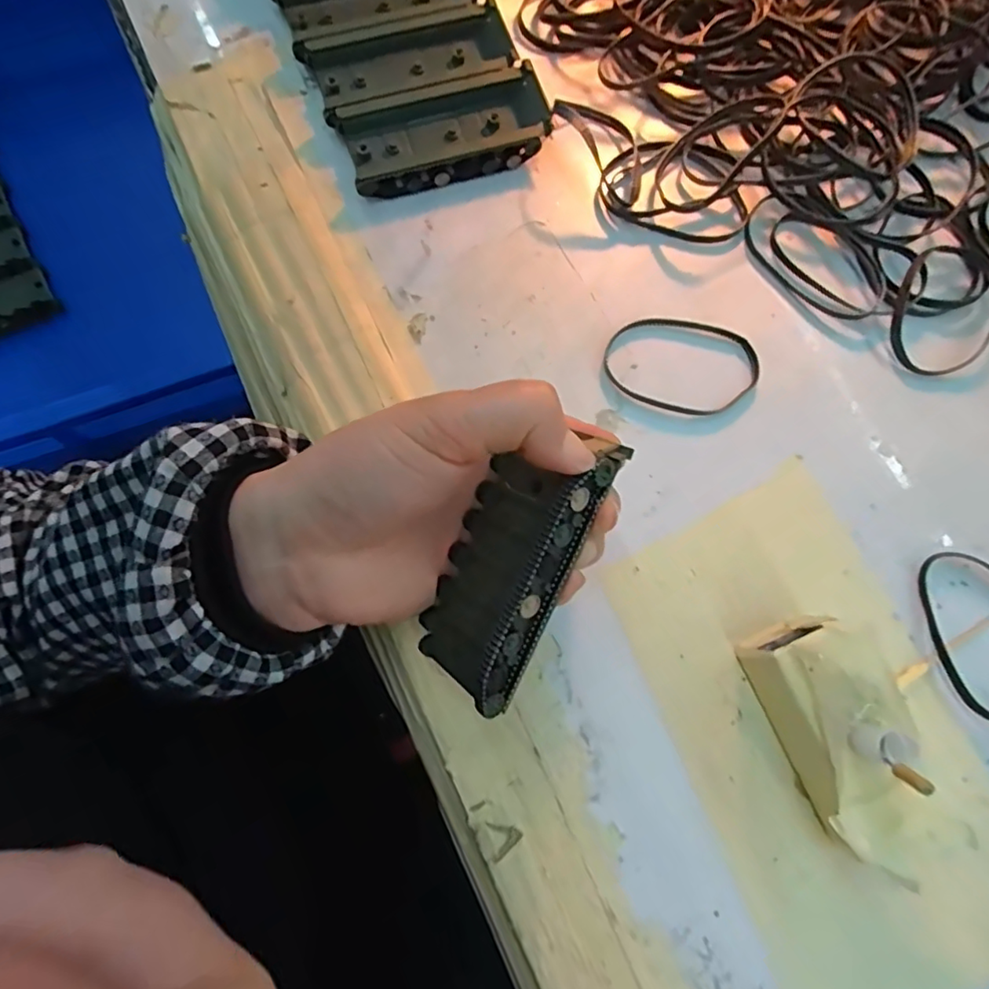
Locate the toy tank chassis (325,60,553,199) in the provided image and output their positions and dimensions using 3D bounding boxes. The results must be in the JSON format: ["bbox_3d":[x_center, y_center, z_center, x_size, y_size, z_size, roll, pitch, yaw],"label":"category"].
[{"bbox_3d":[-0.024,-0.179,0.290,0.097,0.016,0.047,-17,77,-6],"label":"toy tank chassis"}]

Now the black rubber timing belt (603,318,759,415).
[{"bbox_3d":[0.086,-0.061,0.271,0.069,0.004,0.045,13,76,1],"label":"black rubber timing belt"}]

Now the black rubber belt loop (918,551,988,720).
[{"bbox_3d":[0.206,0.058,0.245,0.049,0.004,0.070,-4,76,-3],"label":"black rubber belt loop"}]

